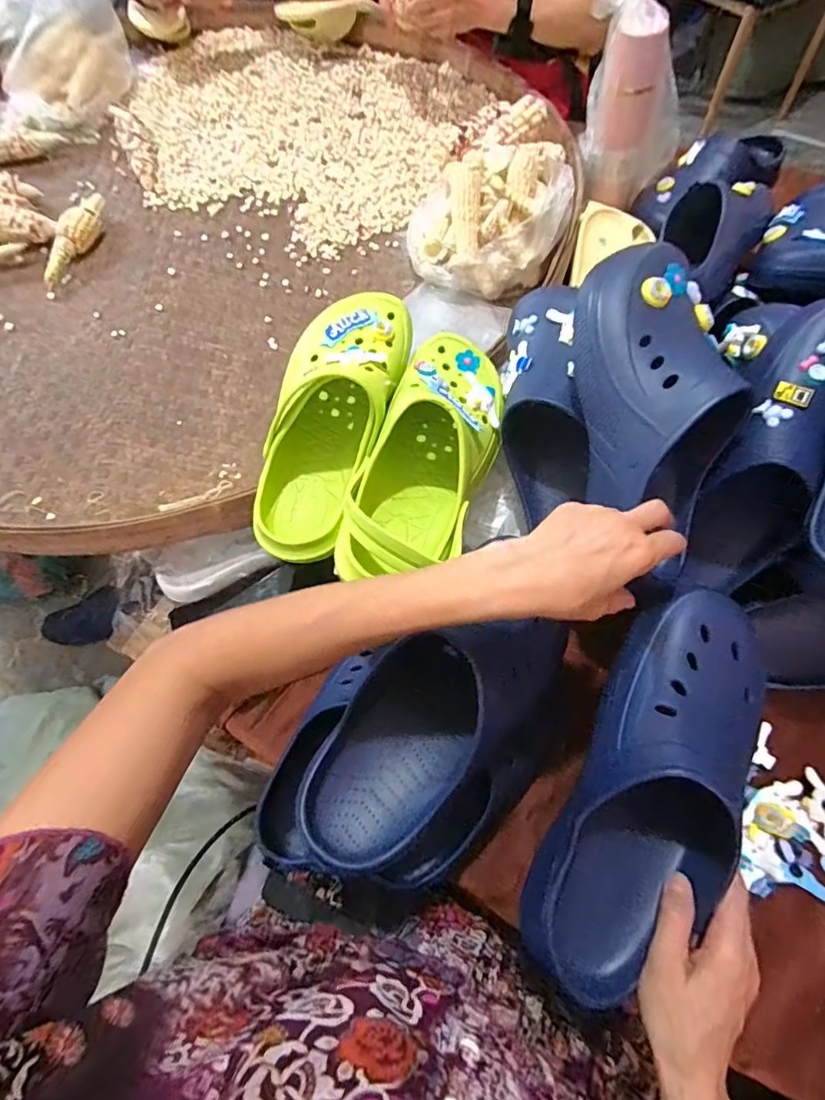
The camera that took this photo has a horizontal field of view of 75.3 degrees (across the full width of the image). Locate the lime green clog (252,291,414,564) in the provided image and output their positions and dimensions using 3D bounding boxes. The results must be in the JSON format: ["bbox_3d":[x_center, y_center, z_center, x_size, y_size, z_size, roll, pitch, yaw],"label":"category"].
[{"bbox_3d":[-0.073,-0.126,0.506,0.108,0.087,0.283,8,66,9],"label":"lime green clog"}]

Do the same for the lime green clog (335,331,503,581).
[{"bbox_3d":[0.019,-0.086,0.484,0.100,0.085,0.284,16,68,12],"label":"lime green clog"}]

